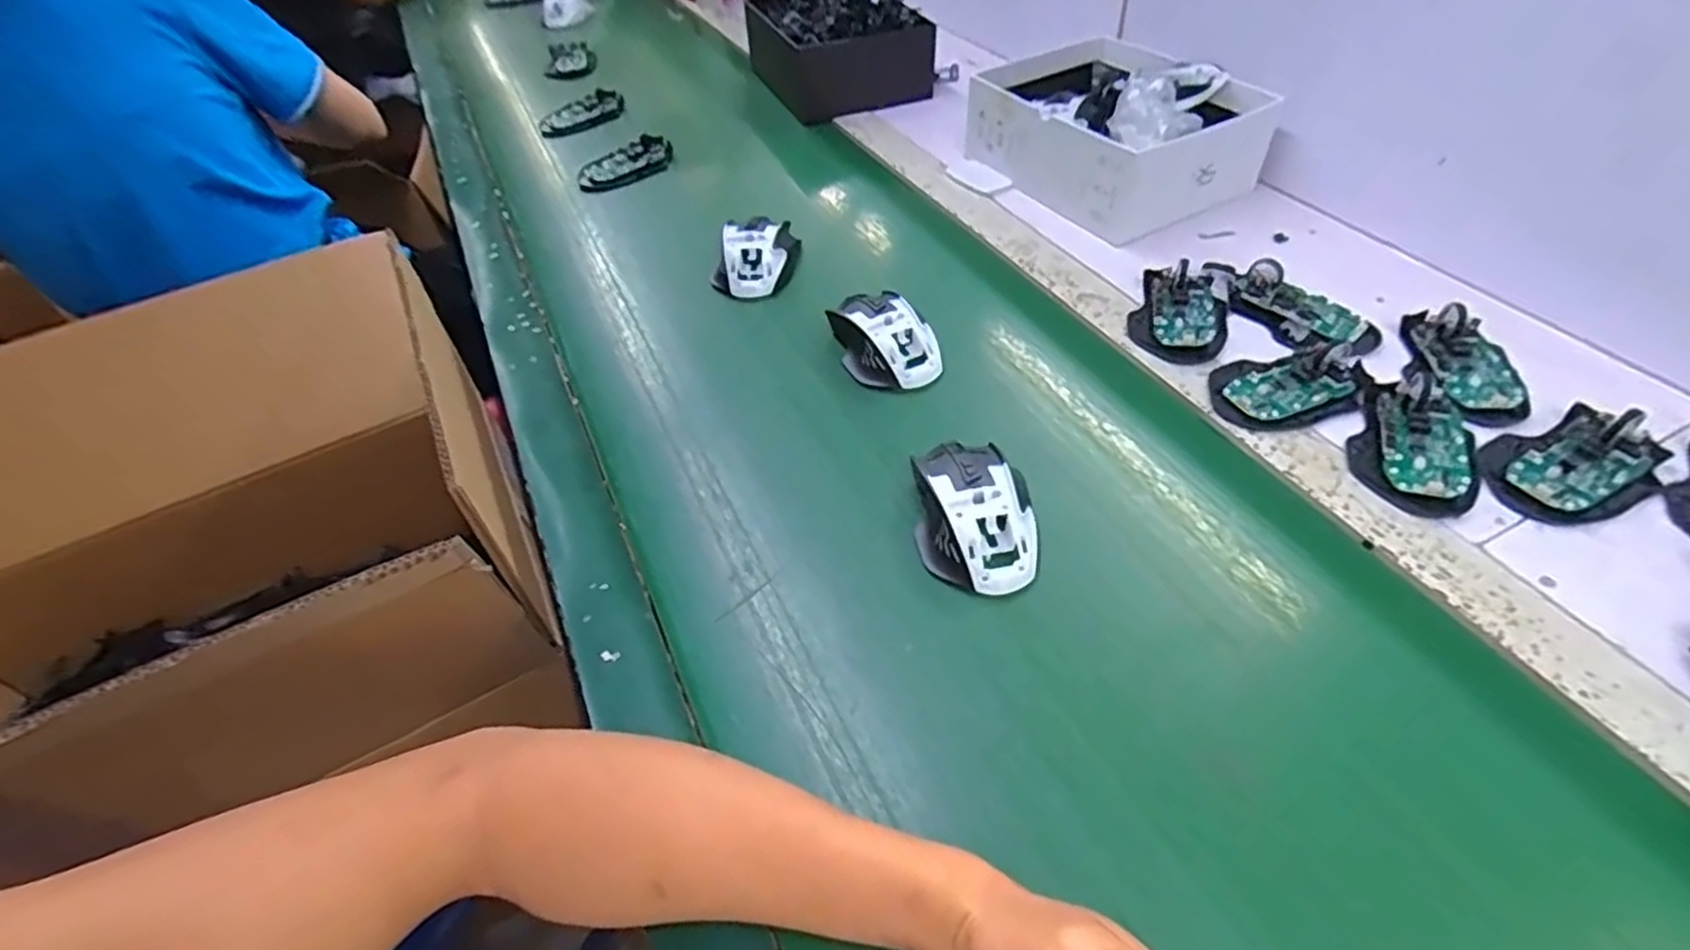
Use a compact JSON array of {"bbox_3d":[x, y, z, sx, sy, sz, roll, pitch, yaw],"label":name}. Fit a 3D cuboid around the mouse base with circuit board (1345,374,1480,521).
[{"bbox_3d":[0.379,-0.022,0.488,0.069,0.026,0.107,22,53,23],"label":"mouse base with circuit board"}]

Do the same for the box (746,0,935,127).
[{"bbox_3d":[-0.012,-0.561,0.966,0.196,0.098,0.207,-16,47,-13],"label":"box"}]

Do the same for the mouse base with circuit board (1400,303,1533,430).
[{"bbox_3d":[0.450,-0.083,0.536,0.065,0.026,0.108,10,49,14],"label":"mouse base with circuit board"}]

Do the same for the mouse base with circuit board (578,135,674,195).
[{"bbox_3d":[-0.246,-0.352,0.840,0.117,0.031,0.048,-30,52,-21],"label":"mouse base with circuit board"}]

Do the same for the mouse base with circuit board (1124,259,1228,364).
[{"bbox_3d":[0.273,-0.133,0.602,0.072,0.020,0.102,18,51,21],"label":"mouse base with circuit board"}]

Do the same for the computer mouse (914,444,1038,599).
[{"bbox_3d":[0.080,0.022,0.464,0.069,0.036,0.102,-6,47,0],"label":"computer mouse"}]

